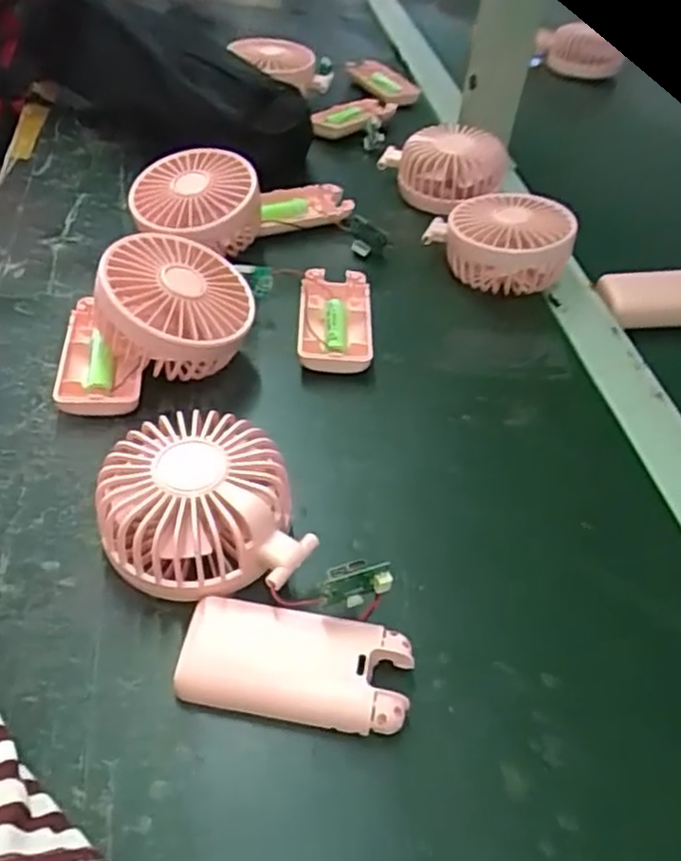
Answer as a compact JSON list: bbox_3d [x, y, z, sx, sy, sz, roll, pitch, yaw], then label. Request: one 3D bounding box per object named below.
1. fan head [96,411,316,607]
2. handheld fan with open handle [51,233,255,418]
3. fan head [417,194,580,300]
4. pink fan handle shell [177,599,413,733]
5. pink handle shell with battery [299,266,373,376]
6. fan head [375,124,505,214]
[{"bbox_3d":[-0.062,0.036,0.326,0.095,0.047,0.082,2,47,-4],"label":"fan head"},{"bbox_3d":[-0.111,-0.066,0.407,0.118,0.063,0.091,-13,49,-17],"label":"handheld fan with open handle"},{"bbox_3d":[0.118,-0.142,0.515,0.082,0.049,0.095,-21,52,-24],"label":"fan head"},{"bbox_3d":[-0.019,0.098,0.291,0.094,0.019,0.043,11,47,4],"label":"pink fan handle shell"},{"bbox_3d":[-0.003,-0.072,0.456,0.047,0.020,0.090,3,47,-3],"label":"pink handle shell with battery"},{"bbox_3d":[0.085,-0.227,0.590,0.075,0.047,0.100,-31,57,-30],"label":"fan head"}]

